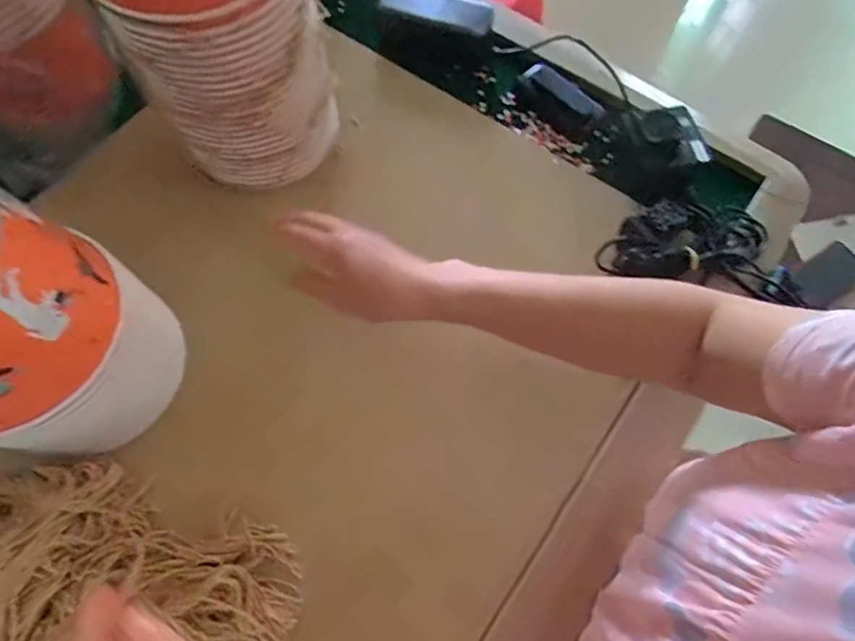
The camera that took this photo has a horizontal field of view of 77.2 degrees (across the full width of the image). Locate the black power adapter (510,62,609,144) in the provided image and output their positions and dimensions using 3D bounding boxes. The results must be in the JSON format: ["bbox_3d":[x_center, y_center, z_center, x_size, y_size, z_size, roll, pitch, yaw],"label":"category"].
[{"bbox_3d":[0.144,-0.248,0.601,0.051,0.022,0.107,-39,75,-10],"label":"black power adapter"}]

